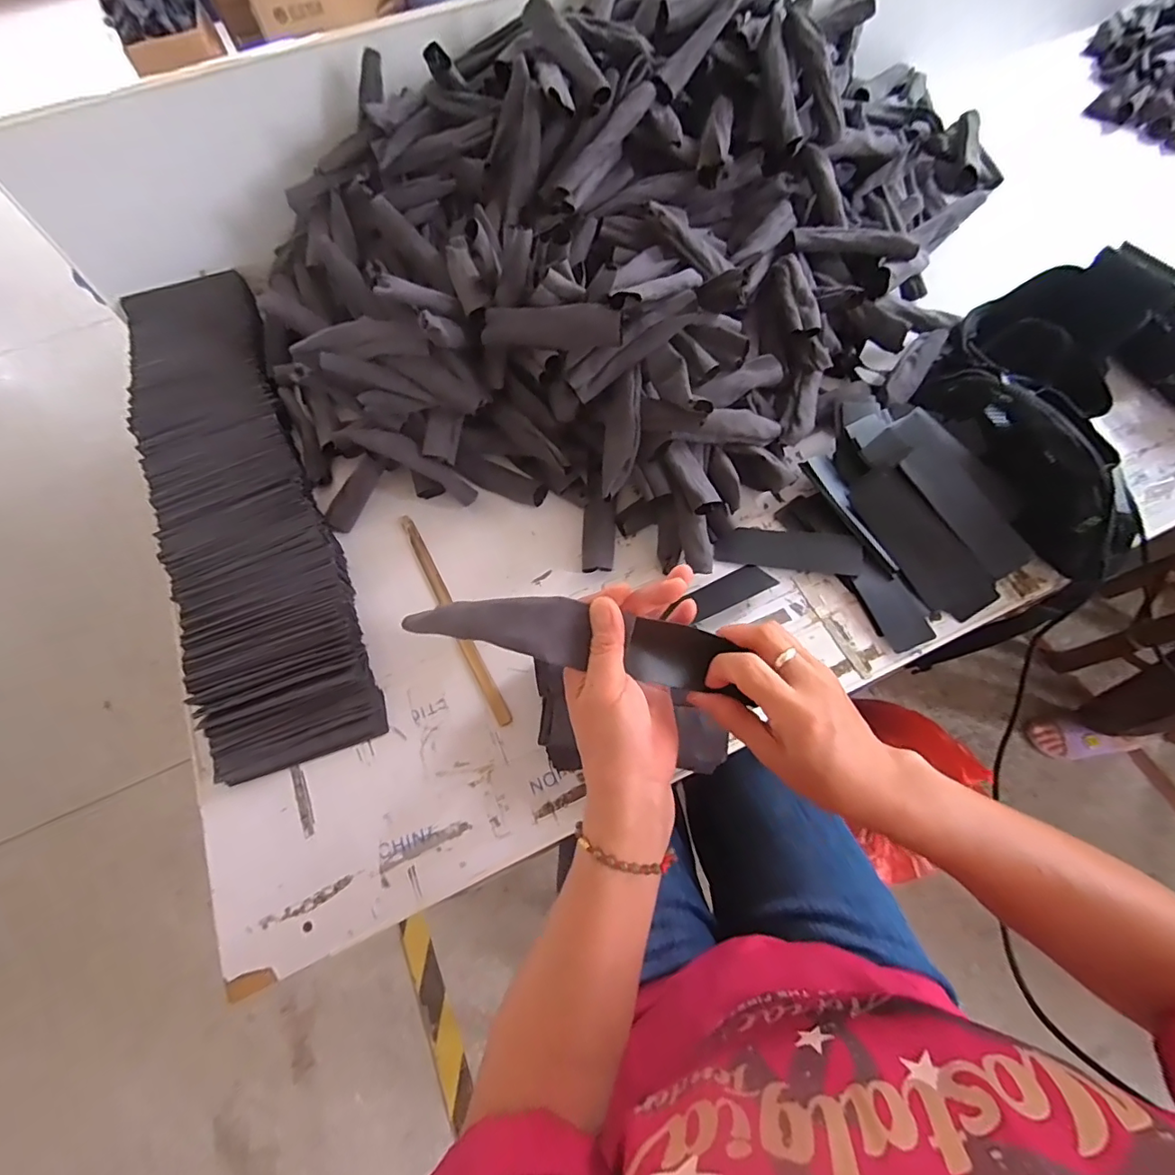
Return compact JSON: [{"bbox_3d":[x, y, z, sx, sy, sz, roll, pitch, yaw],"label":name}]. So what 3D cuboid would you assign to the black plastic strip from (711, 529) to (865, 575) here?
[{"bbox_3d":[0.215,-0.039,0.577,0.148,0.009,0.039,6,90,10],"label":"black plastic strip"}]

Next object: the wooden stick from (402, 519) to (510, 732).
[{"bbox_3d":[-0.145,0.025,0.569,0.015,0.006,0.269,-28,67,-10],"label":"wooden stick"}]

